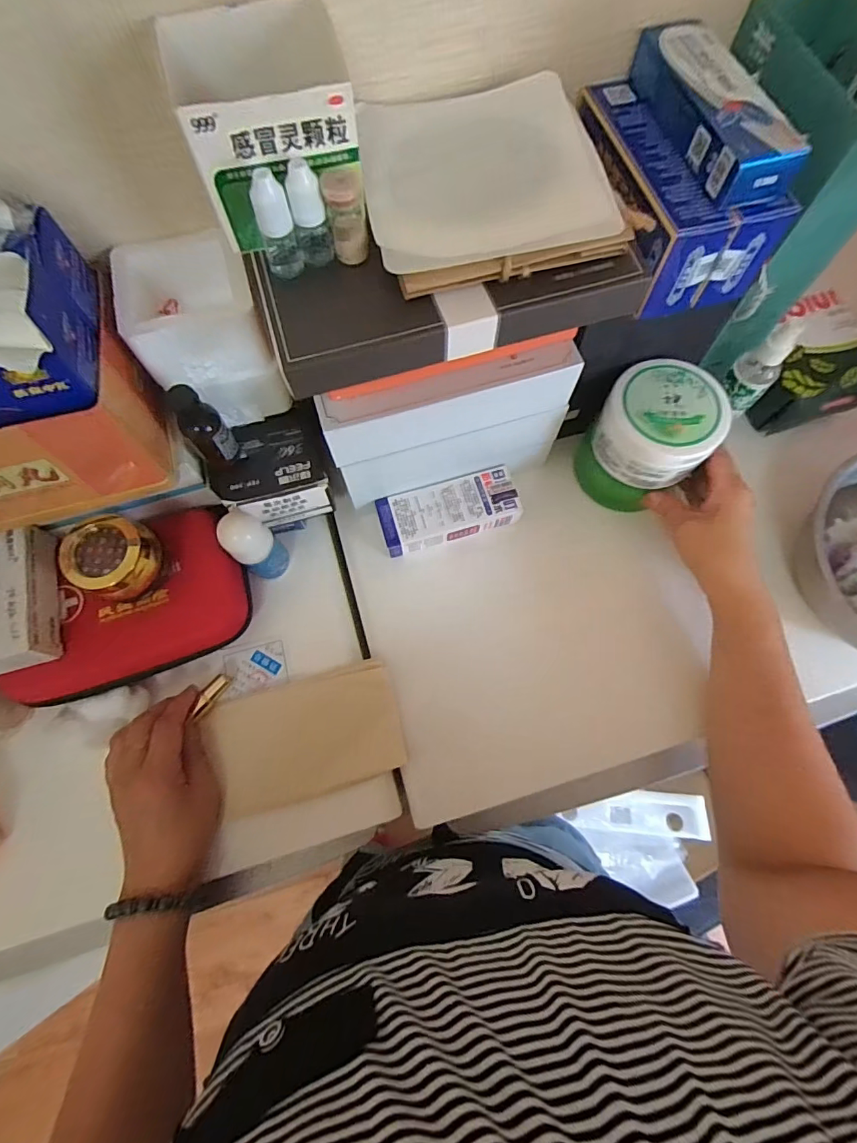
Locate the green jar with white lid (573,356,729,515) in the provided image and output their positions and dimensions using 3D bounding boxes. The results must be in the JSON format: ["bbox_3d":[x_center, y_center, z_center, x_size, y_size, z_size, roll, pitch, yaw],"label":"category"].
[{"bbox_3d":[0.197,-0.120,0.430,0.093,0.100,0.093,0,73,1],"label":"green jar with white lid"}]

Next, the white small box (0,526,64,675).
[{"bbox_3d":[-0.348,0.025,0.379,0.078,0.037,0.114,-12,73,-3],"label":"white small box"}]

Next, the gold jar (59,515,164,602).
[{"bbox_3d":[-0.251,-0.012,0.374,0.056,0.046,0.064,30,76,10],"label":"gold jar"}]

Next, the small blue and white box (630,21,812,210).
[{"bbox_3d":[0.177,-0.288,0.295,0.045,0.027,0.139,-17,73,-4],"label":"small blue and white box"}]

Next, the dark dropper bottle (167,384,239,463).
[{"bbox_3d":[-0.174,-0.111,0.367,0.027,0.075,0.034,-38,76,-10],"label":"dark dropper bottle"}]

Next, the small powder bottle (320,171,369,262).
[{"bbox_3d":[-0.047,-0.205,0.274,0.021,0.043,0.017,-7,73,-1],"label":"small powder bottle"}]

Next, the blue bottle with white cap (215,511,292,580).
[{"bbox_3d":[-0.152,-0.019,0.424,0.036,0.103,0.039,0,73,1],"label":"blue bottle with white cap"}]

